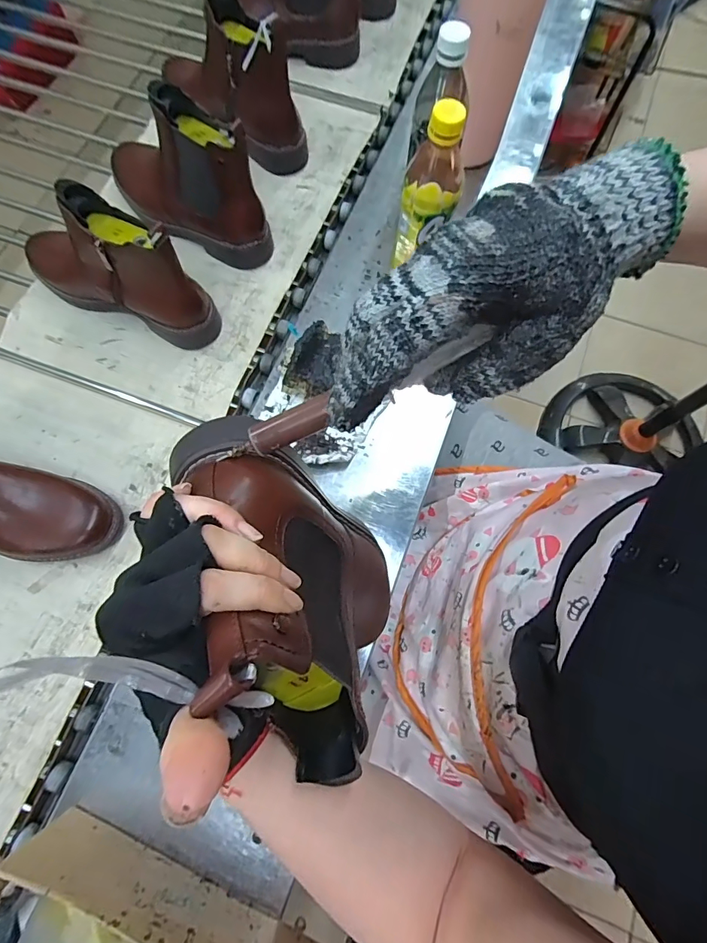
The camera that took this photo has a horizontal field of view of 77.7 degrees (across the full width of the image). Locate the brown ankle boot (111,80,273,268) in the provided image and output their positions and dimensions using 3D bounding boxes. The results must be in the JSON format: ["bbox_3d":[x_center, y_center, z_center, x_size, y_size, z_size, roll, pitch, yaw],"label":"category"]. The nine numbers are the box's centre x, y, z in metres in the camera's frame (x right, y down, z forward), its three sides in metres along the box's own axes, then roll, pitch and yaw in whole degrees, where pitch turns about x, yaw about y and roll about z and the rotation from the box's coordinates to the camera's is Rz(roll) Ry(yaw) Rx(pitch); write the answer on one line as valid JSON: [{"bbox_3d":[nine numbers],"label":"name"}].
[{"bbox_3d":[-0.230,-0.389,0.566,0.262,0.171,0.079,35,76,10],"label":"brown ankle boot"}]

